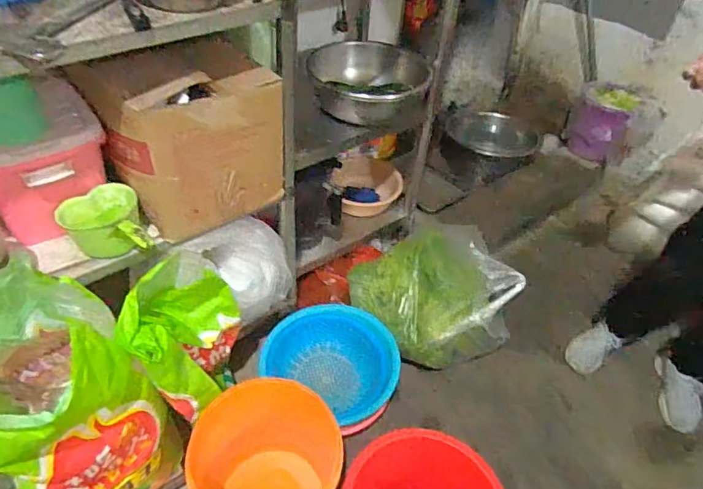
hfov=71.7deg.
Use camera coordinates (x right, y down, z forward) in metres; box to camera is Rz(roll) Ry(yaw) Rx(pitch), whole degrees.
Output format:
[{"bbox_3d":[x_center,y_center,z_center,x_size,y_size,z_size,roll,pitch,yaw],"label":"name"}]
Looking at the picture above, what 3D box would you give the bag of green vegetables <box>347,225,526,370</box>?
[{"bbox_3d":[0.231,0.143,1.492,0.456,0.297,0.390,1,44,-4],"label":"bag of green vegetables"}]

